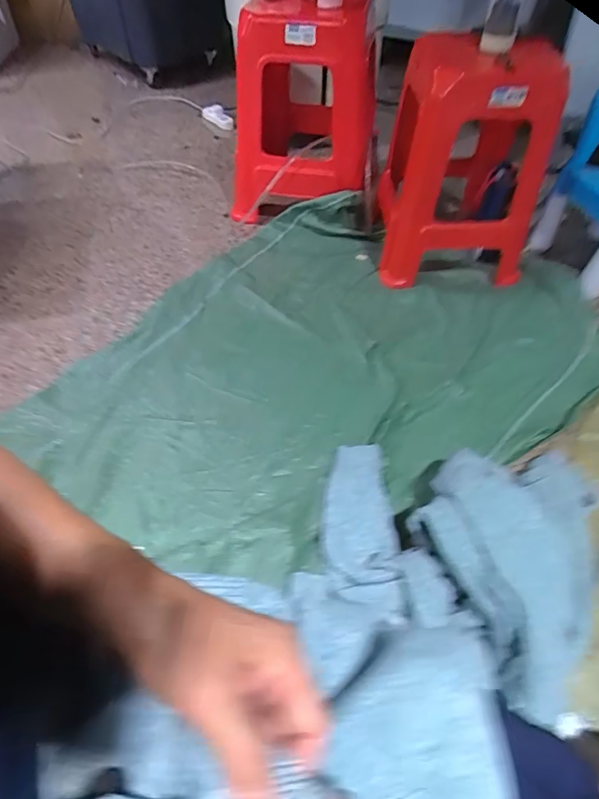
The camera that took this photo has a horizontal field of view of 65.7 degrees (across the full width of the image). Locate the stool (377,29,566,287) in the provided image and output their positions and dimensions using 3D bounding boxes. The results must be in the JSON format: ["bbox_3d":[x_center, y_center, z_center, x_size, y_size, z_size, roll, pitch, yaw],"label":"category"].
[{"bbox_3d":[0.399,-0.588,1.150,0.359,0.484,0.371,4,52,3],"label":"stool"}]

